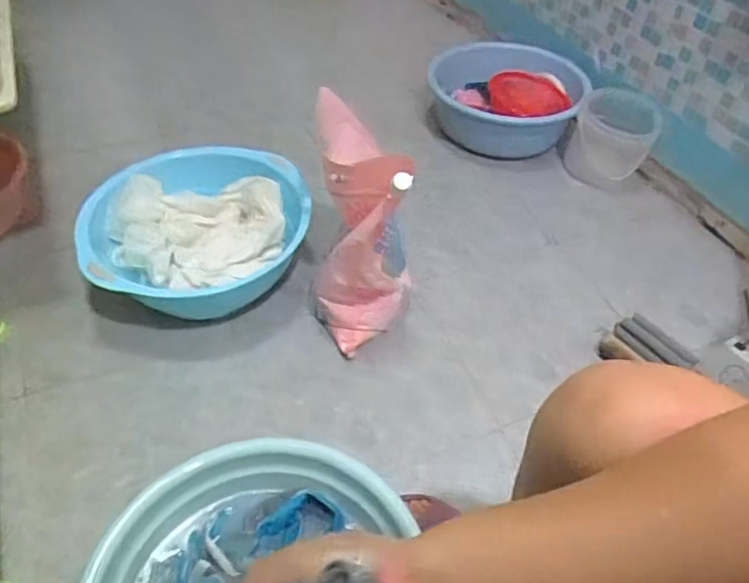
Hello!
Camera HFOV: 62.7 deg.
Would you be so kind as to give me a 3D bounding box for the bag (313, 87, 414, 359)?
[{"bbox_3d":[-0.015,-0.084,0.909,0.150,0.315,0.212,3,45,-2],"label":"bag"}]

